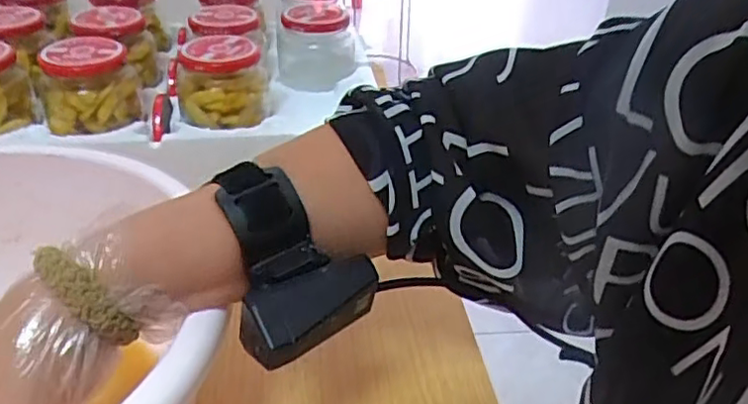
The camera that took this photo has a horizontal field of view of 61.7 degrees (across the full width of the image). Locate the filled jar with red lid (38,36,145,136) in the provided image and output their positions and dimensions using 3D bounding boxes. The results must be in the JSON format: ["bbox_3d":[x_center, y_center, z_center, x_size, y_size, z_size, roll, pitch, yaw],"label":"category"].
[{"bbox_3d":[-0.250,-0.104,0.554,0.081,0.062,0.067,-11,38,-19],"label":"filled jar with red lid"}]

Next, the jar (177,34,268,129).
[{"bbox_3d":[-0.140,-0.112,0.577,0.079,0.063,0.074,-2,36,-7],"label":"jar"}]

